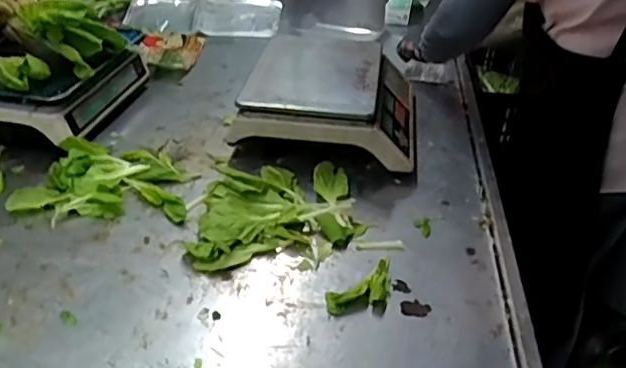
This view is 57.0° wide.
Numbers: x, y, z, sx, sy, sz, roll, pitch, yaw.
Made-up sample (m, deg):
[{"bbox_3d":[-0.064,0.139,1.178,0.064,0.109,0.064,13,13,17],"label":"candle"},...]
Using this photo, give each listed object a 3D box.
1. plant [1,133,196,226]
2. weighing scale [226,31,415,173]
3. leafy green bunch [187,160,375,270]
[{"bbox_3d":[-0.324,-0.013,0.916,0.268,0.039,0.183,2,35,-1],"label":"plant"},{"bbox_3d":[0.041,-0.177,1.083,0.303,0.117,0.348,6,35,6],"label":"weighing scale"},{"bbox_3d":[-0.055,0.035,0.867,0.240,0.032,0.213,-4,35,-9],"label":"leafy green bunch"}]

